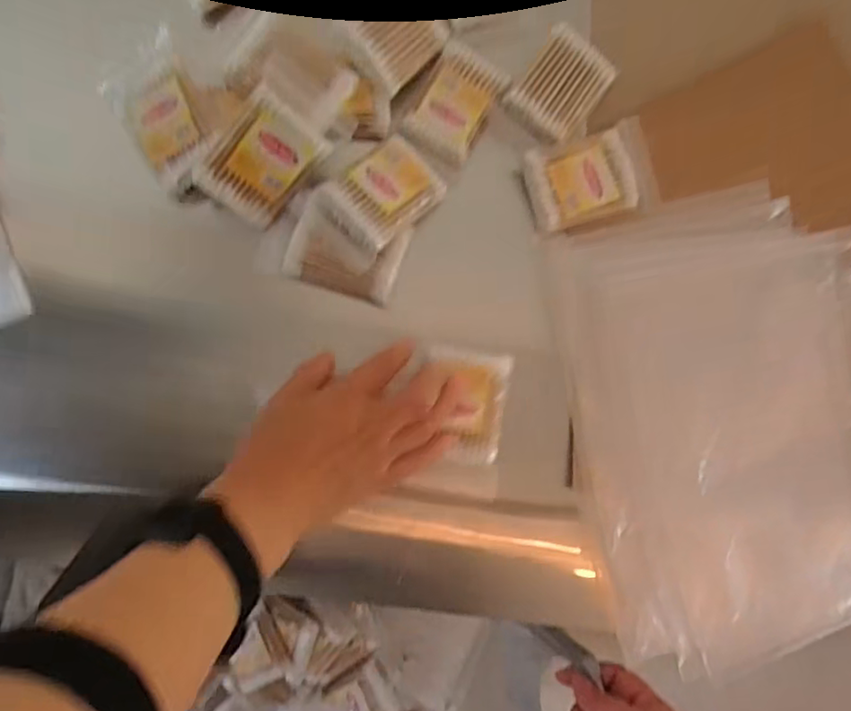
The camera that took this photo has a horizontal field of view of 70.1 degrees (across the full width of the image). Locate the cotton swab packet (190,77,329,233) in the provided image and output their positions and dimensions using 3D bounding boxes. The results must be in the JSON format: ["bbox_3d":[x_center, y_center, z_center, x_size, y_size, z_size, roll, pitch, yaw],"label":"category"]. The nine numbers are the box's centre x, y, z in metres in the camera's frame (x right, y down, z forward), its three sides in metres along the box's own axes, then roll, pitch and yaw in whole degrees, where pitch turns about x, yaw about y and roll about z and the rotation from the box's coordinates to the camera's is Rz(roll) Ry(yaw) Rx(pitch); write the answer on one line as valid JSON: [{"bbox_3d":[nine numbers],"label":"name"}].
[{"bbox_3d":[-0.105,-0.124,0.388,0.055,0.017,0.076,35,106,-32],"label":"cotton swab packet"}]

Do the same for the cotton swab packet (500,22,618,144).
[{"bbox_3d":[0.097,-0.193,0.432,0.054,0.010,0.073,37,81,-6],"label":"cotton swab packet"}]

